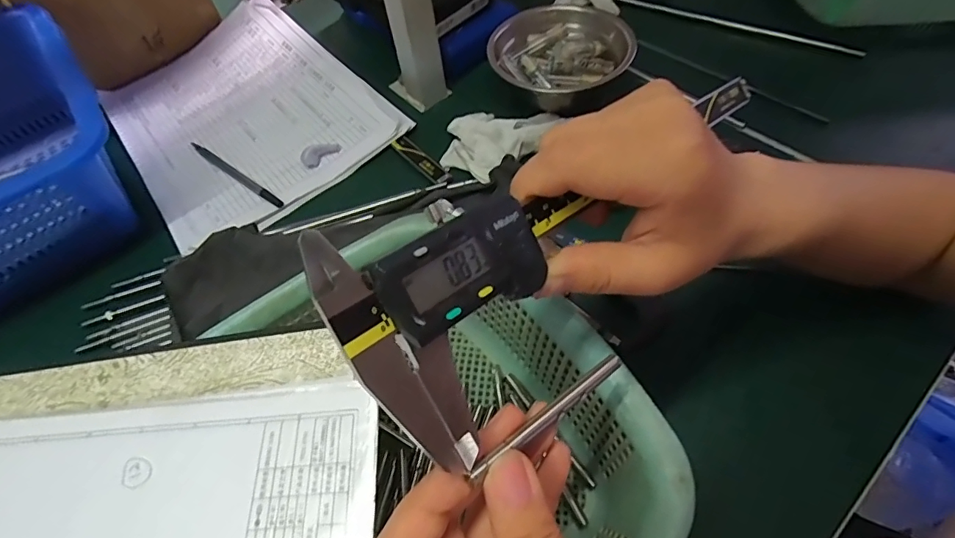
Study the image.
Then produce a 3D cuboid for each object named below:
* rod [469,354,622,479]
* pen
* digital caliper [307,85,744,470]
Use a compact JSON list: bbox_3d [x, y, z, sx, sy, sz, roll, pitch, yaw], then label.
[{"bbox_3d":[0.029,0.051,0.178,0.079,0.004,0.006,-26,56,-35],"label":"rod"},{"bbox_3d":[-0.226,-0.090,0.452,0.137,0.005,0.009,32,64,23],"label":"pen"},{"bbox_3d":[0.048,-0.046,0.201,0.257,0.013,0.079,-45,108,-30],"label":"digital caliper"}]

